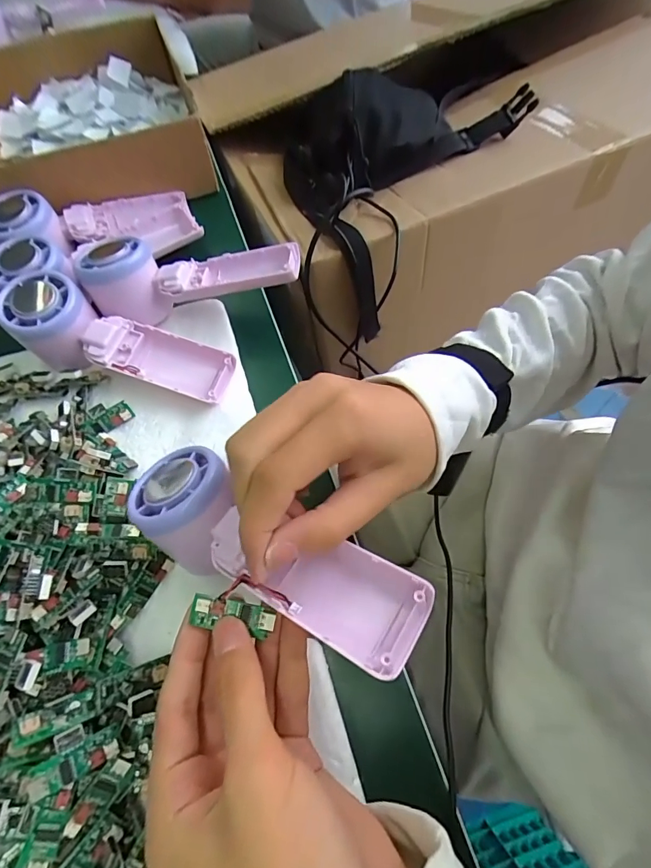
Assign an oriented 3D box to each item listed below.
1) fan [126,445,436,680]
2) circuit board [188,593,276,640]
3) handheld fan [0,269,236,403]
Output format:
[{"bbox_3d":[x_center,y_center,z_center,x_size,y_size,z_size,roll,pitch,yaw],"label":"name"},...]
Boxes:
[{"bbox_3d":[-0.029,0.057,0.220,0.165,0.039,0.055,22,69,23],"label":"fan"},{"bbox_3d":[-0.044,0.085,0.206,0.038,0.006,0.012,12,66,-7],"label":"circuit board"},{"bbox_3d":[-0.152,-0.066,0.326,0.164,0.043,0.055,19,67,-6],"label":"handheld fan"}]

